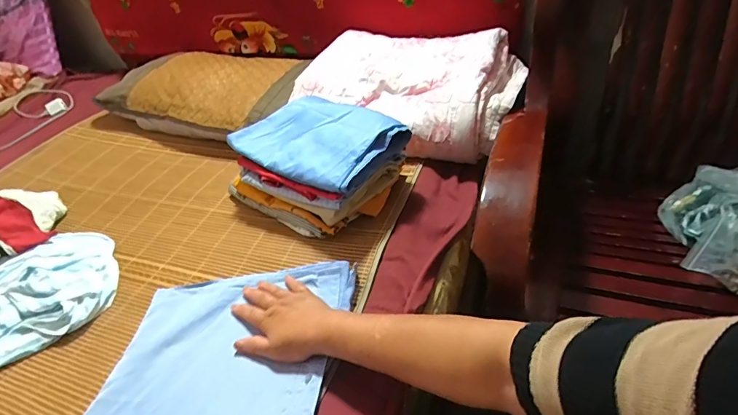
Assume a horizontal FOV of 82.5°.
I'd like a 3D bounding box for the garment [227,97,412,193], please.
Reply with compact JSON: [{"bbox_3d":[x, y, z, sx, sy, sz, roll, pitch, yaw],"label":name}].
[{"bbox_3d":[-0.086,-0.120,0.727,0.274,0.055,0.191,24,50,34],"label":"garment"}]

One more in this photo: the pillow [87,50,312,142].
[{"bbox_3d":[-0.402,-0.303,1.112,0.516,0.122,0.321,13,45,25],"label":"pillow"}]

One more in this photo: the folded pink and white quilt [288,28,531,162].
[{"bbox_3d":[0.091,-0.265,0.914,0.442,0.125,0.320,15,45,27],"label":"folded pink and white quilt"}]

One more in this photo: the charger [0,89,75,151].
[{"bbox_3d":[-1.023,-0.267,1.224,0.255,0.034,0.365,5,42,17],"label":"charger"}]

